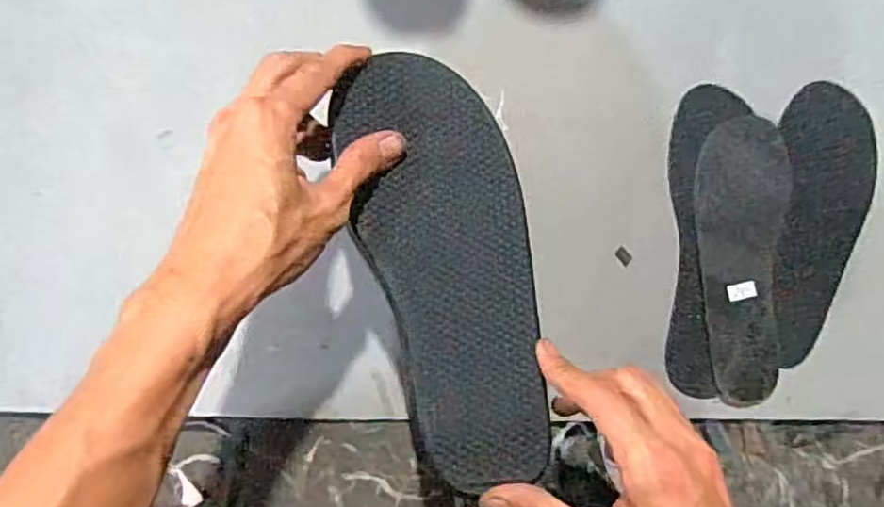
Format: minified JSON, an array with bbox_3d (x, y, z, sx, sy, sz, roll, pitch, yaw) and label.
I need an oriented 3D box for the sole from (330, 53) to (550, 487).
[{"bbox_3d":[0.005,0.005,0.396,0.094,0.011,0.248,-12,84,-4],"label":"sole"}]

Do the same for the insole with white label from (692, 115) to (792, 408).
[{"bbox_3d":[0.243,0.004,0.557,0.077,0.013,0.227,1,84,-4],"label":"insole with white label"}]

